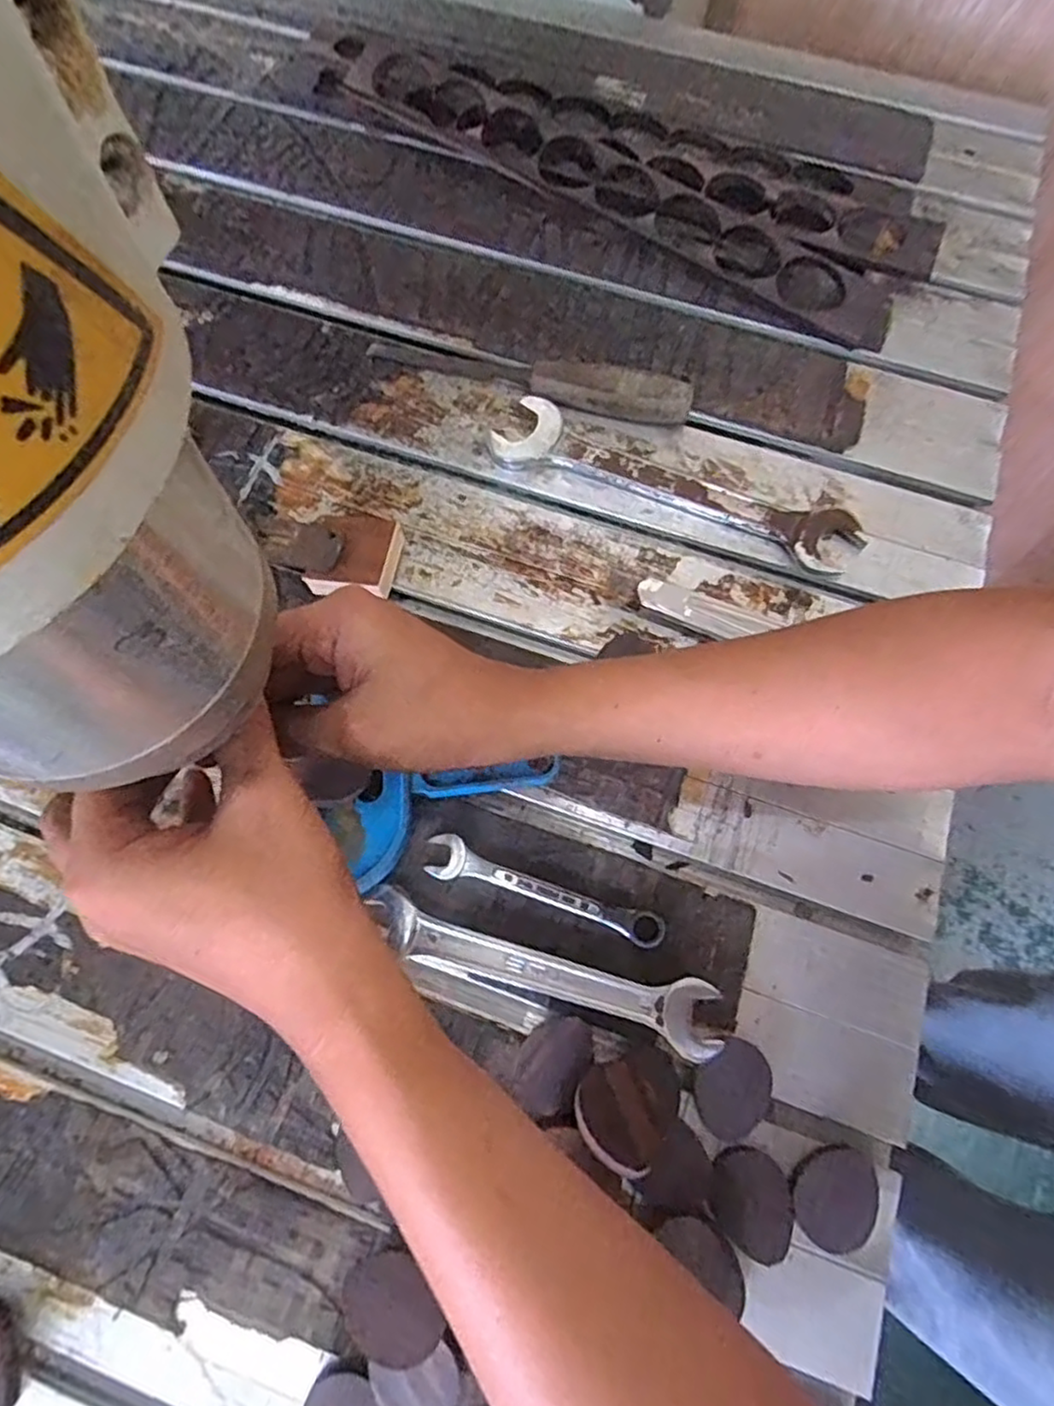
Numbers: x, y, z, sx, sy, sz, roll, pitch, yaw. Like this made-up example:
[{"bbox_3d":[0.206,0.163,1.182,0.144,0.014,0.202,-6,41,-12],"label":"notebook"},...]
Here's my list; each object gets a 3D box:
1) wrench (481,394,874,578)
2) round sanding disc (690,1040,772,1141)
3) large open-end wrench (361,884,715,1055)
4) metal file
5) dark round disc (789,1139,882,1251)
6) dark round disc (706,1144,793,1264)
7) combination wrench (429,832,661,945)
[{"bbox_3d":[0.098,-0.146,0.455,0.243,0.011,0.053,22,71,7],"label":"wrench"},{"bbox_3d":[0.103,0.192,0.336,0.042,0.008,0.034,-37,75,-13],"label":"round sanding disc"},{"bbox_3d":[0.008,0.134,0.349,0.182,0.011,0.034,17,71,5],"label":"large open-end wrench"},{"bbox_3d":[0.002,-0.233,0.473,0.227,0.024,0.029,16,71,5],"label":"metal file"},{"bbox_3d":[0.146,0.232,0.320,0.044,0.008,0.038,-19,71,-8],"label":"dark round disc"},{"bbox_3d":[0.104,0.229,0.314,0.042,0.006,0.038,41,59,10],"label":"dark round disc"},{"bbox_3d":[0.010,0.100,0.364,0.130,0.007,0.023,17,71,5],"label":"combination wrench"}]

